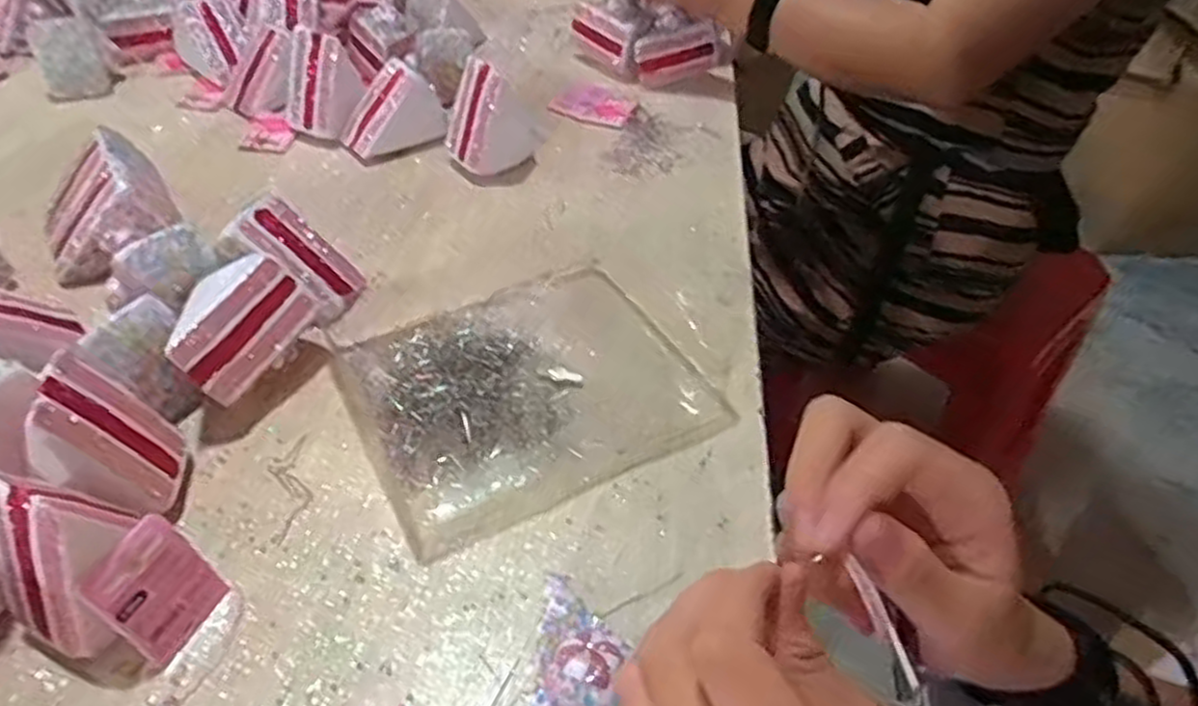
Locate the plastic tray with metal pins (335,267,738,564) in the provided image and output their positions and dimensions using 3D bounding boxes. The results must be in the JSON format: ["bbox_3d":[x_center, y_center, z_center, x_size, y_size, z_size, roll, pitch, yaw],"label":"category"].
[{"bbox_3d":[-0.047,0.021,0.482,0.201,0.016,0.171,-22,50,-23],"label":"plastic tray with metal pins"}]

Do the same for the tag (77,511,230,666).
[{"bbox_3d":[-0.202,0.108,0.353,0.004,0.056,0.044,-8,35,34],"label":"tag"}]

